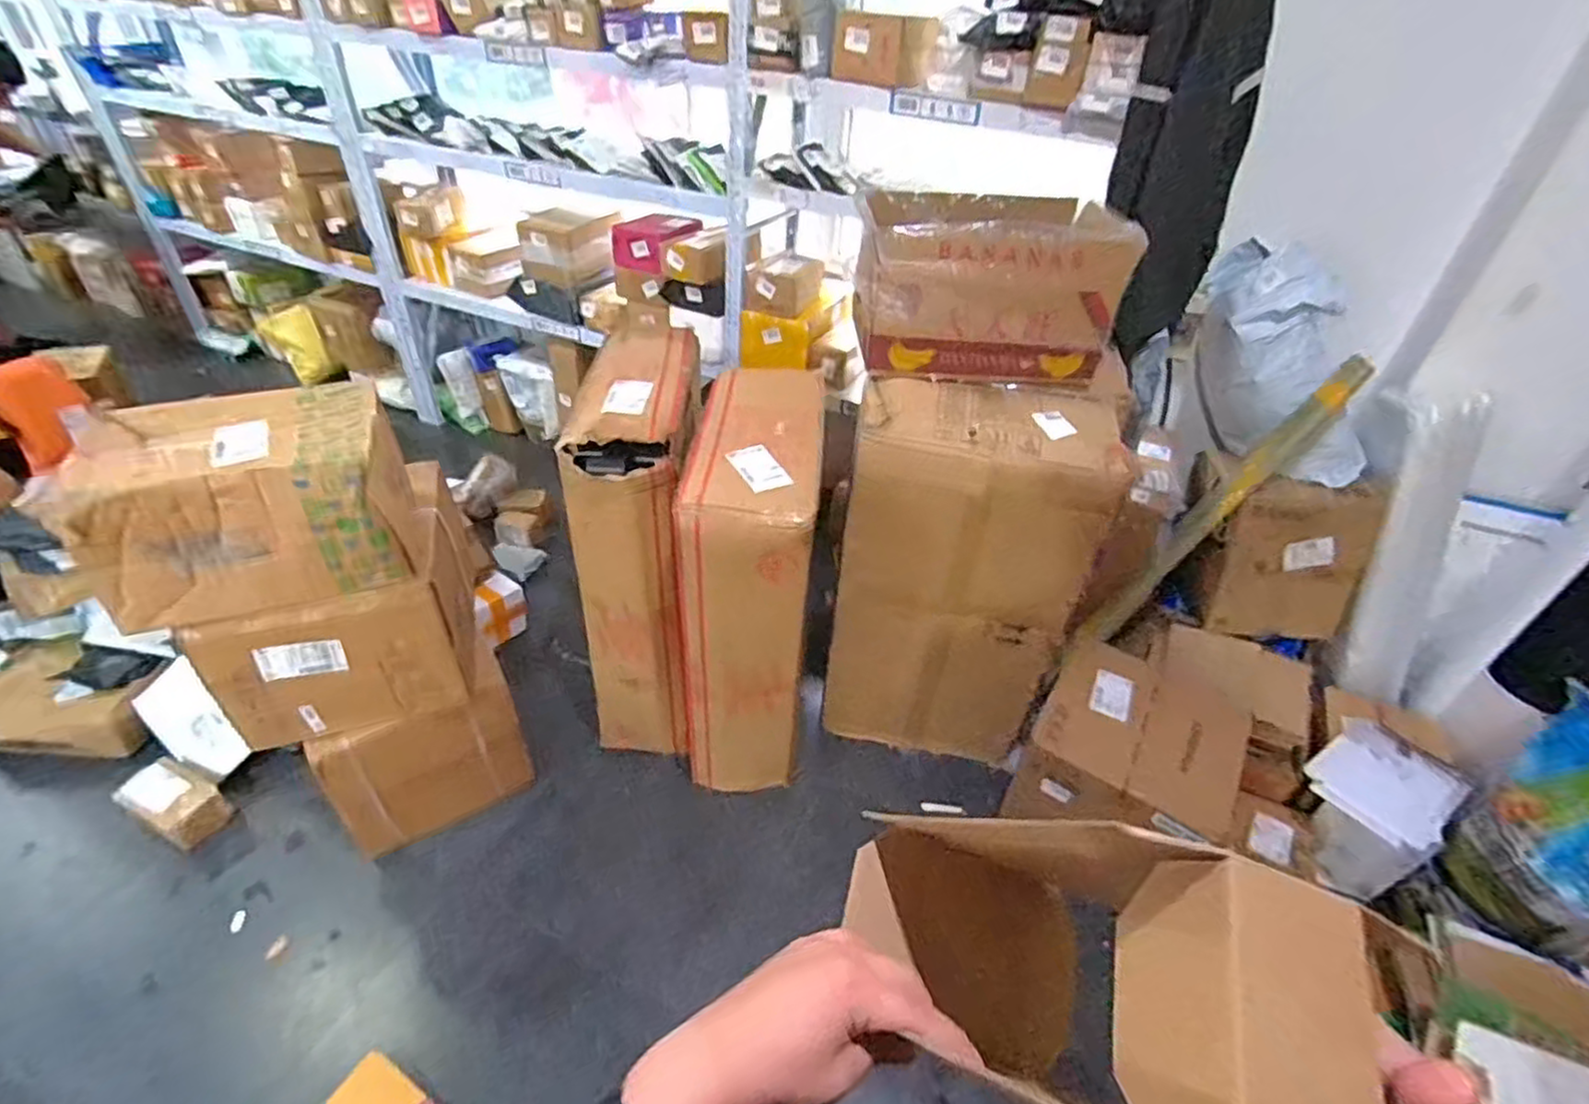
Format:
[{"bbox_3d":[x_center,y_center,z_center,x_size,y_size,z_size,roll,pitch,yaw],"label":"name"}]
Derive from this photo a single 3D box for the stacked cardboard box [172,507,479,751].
[{"bbox_3d":[-0.756,0.124,1.219,0.353,0.276,0.240,-9,40,-16],"label":"stacked cardboard box"}]

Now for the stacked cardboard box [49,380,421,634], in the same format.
[{"bbox_3d":[-0.806,-0.086,1.088,0.371,0.207,0.295,-14,42,-21],"label":"stacked cardboard box"}]

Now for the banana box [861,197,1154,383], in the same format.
[{"bbox_3d":[0.336,-0.484,1.302,0.429,0.243,0.287,1,39,-3],"label":"banana box"}]

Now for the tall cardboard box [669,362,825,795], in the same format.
[{"bbox_3d":[-0.081,0.083,1.385,0.216,0.679,0.390,5,39,1],"label":"tall cardboard box"}]

